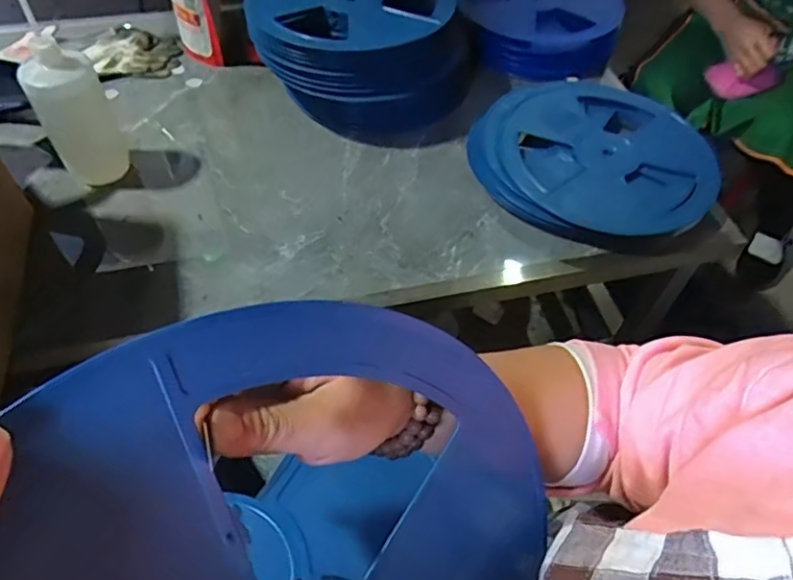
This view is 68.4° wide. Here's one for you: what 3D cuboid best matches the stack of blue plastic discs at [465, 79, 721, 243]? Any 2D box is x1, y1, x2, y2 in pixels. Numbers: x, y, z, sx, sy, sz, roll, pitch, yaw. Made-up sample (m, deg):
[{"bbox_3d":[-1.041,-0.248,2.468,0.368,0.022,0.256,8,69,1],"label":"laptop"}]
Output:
[{"bbox_3d":[0.305,-0.209,0.901,0.357,0.053,0.344,30,57,18],"label":"stack of blue plastic discs"}]

